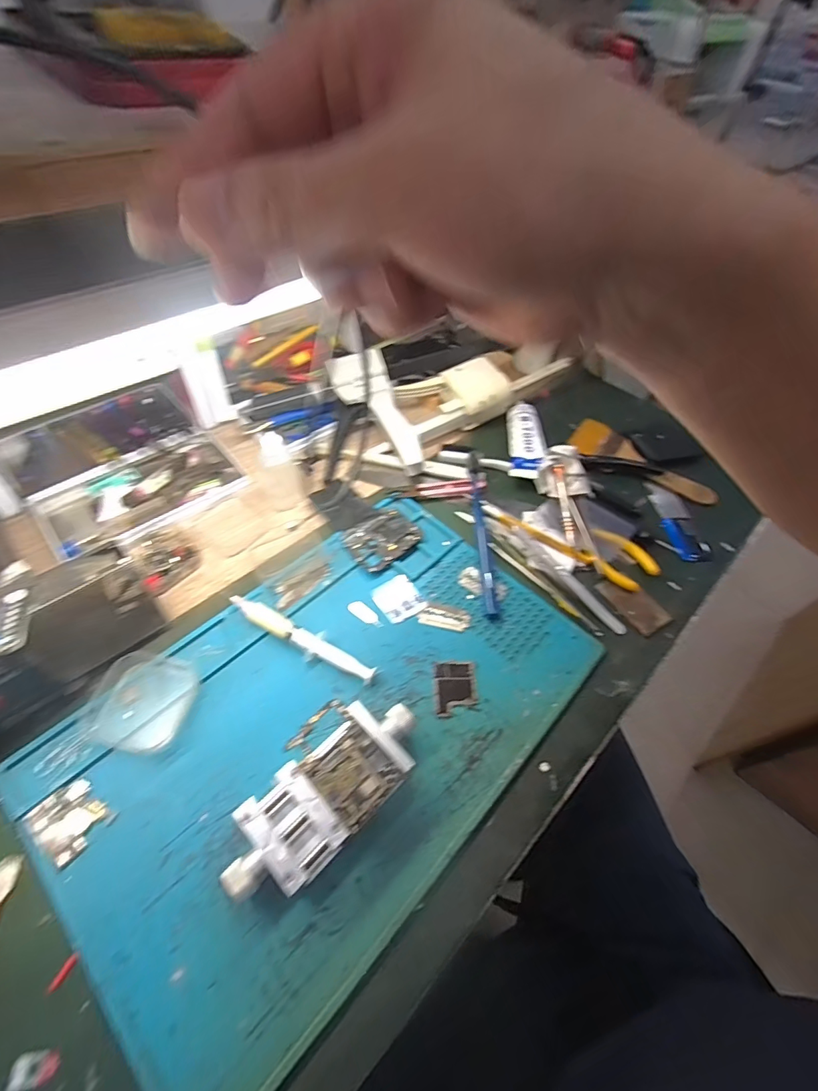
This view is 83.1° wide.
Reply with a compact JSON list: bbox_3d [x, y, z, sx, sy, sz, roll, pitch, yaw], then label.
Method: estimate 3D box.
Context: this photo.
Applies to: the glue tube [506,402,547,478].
[{"bbox_3d":[0.131,-0.116,0.522,0.037,0.028,0.118,7,54,0],"label":"glue tube"}]

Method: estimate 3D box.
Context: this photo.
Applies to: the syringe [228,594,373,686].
[{"bbox_3d":[-0.086,0.073,0.367,0.130,0.014,0.020,28,56,14],"label":"syringe"}]

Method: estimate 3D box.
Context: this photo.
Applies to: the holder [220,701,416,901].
[{"bbox_3d":[-0.050,0.158,0.295,0.135,0.033,0.055,-37,65,-27],"label":"holder"}]

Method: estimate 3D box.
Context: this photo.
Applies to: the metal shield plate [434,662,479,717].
[{"bbox_3d":[0.037,0.110,0.357,0.031,0.004,0.042,1,54,-5],"label":"metal shield plate"}]

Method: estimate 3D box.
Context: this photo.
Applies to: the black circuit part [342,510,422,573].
[{"bbox_3d":[-0.026,-0.007,0.439,0.066,0.005,0.054,-34,64,-26],"label":"black circuit part"}]

